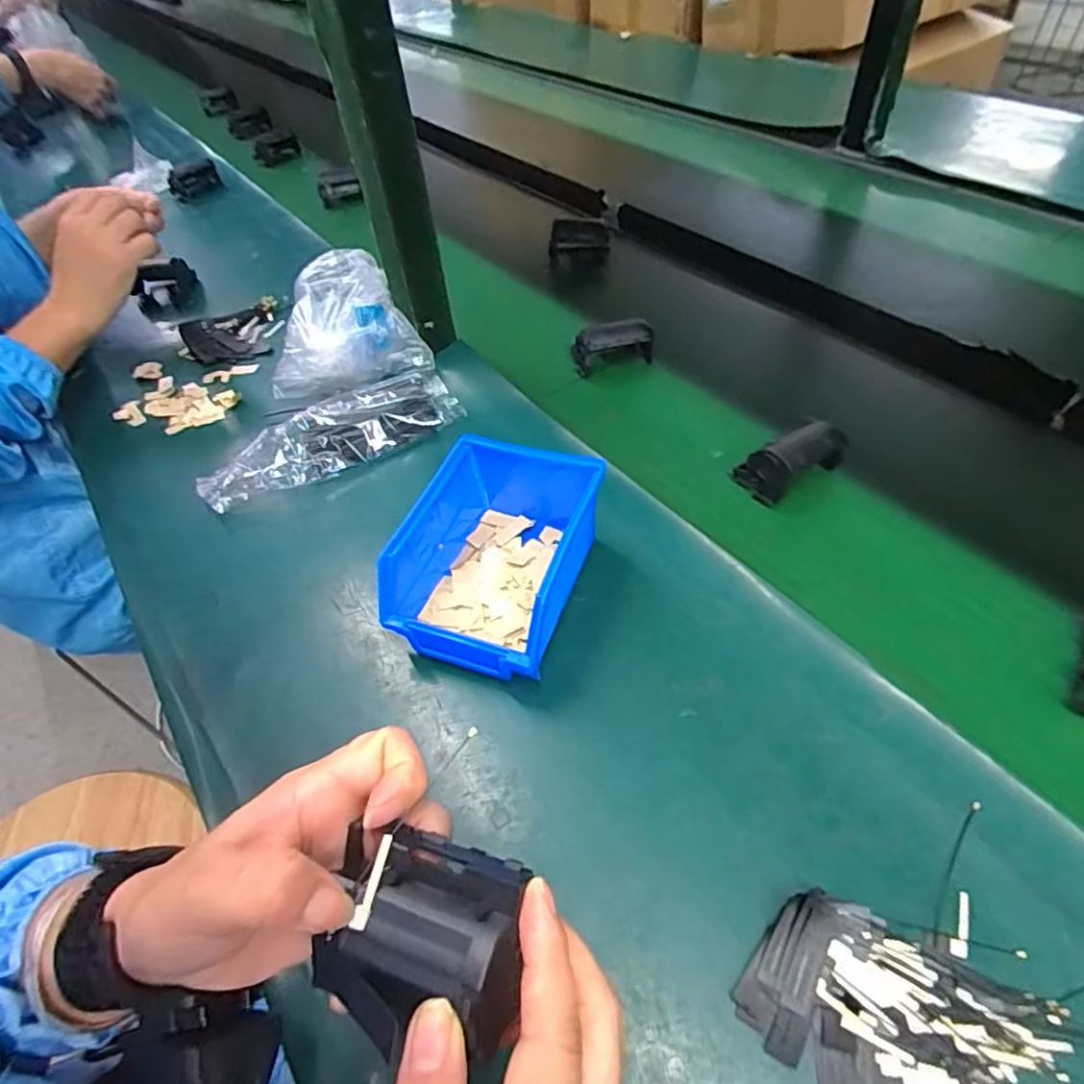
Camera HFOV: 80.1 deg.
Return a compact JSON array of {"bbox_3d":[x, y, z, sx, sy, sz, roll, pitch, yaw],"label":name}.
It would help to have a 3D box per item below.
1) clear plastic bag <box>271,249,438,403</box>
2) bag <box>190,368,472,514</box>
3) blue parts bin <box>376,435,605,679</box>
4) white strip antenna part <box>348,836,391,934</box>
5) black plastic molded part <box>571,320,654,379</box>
[{"bbox_3d":[-0.186,-0.196,0.602,0.144,0.105,0.085,-15,49,-7],"label":"clear plastic bag"},{"bbox_3d":[-0.184,-0.093,0.559,0.224,0.026,0.079,-25,51,-15],"label":"bag"},{"bbox_3d":[-0.031,0.007,0.428,0.113,0.071,0.148,12,52,16],"label":"blue parts bin"},{"bbox_3d":[-0.055,0.111,0.211,0.005,0.004,0.028,9,60,13],"label":"white strip antenna part"},{"bbox_3d":[0.069,-0.184,0.608,0.075,0.045,0.028,-10,49,-3],"label":"black plastic molded part"}]

